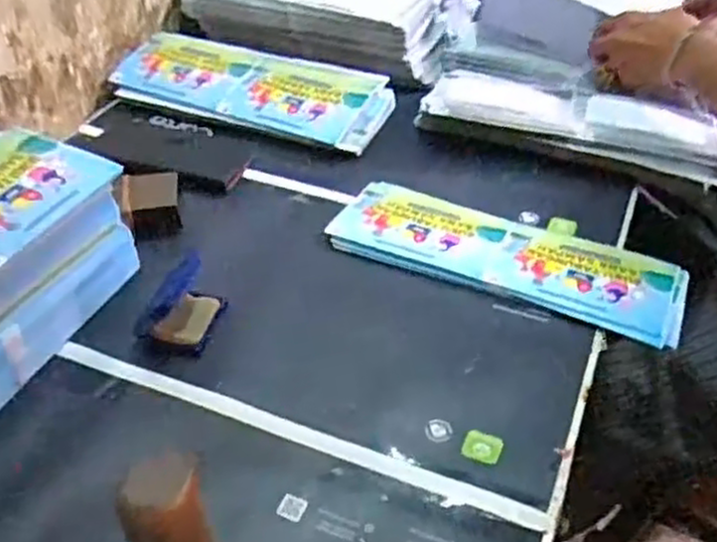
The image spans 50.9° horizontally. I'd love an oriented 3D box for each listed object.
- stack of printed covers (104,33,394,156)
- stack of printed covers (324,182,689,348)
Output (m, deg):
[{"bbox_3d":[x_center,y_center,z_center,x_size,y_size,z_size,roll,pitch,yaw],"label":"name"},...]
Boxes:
[{"bbox_3d":[-0.132,-0.226,0.918,0.339,0.019,0.140,17,54,18],"label":"stack of printed covers"},{"bbox_3d":[0.134,-0.016,0.701,0.321,0.013,0.114,19,43,20],"label":"stack of printed covers"}]

